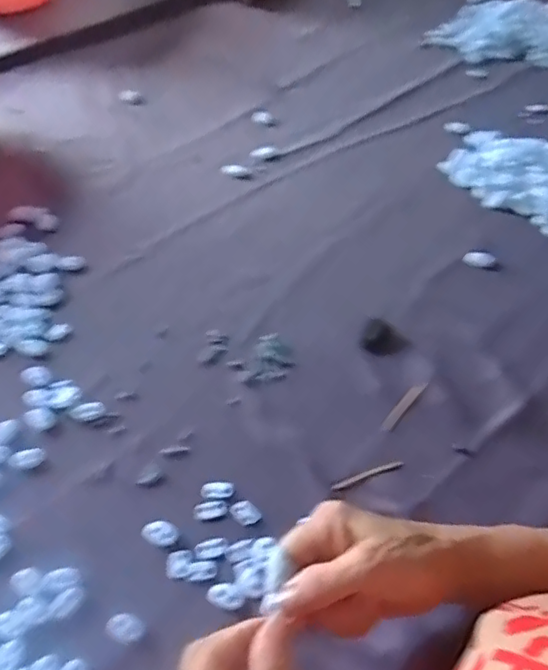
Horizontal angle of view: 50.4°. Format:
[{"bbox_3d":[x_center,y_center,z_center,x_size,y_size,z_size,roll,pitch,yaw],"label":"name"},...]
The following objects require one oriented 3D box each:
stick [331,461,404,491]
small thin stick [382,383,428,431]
[{"bbox_3d":[0.077,0.114,0.475,0.062,0.004,0.006,-17,57,-12],"label":"stick"},{"bbox_3d":[0.114,0.059,0.506,0.010,0.009,0.061,36,62,22],"label":"small thin stick"}]

